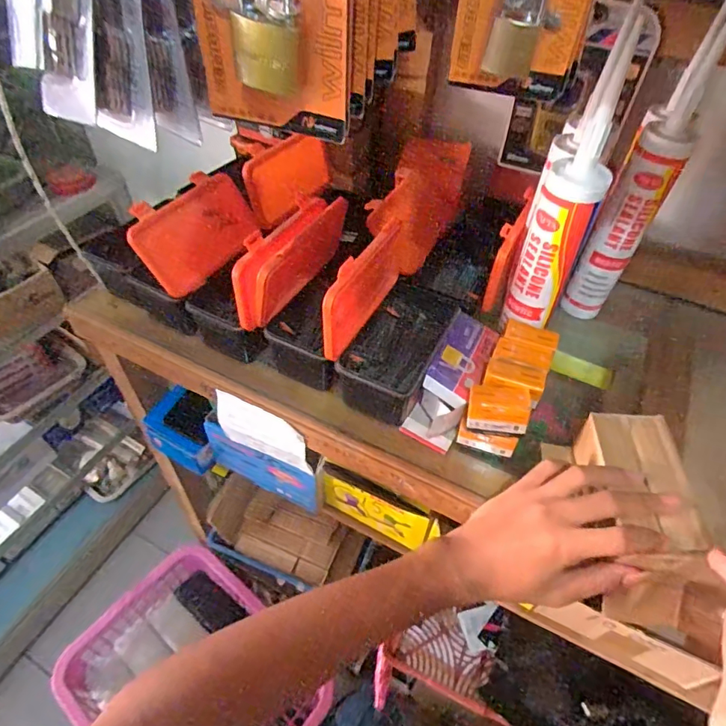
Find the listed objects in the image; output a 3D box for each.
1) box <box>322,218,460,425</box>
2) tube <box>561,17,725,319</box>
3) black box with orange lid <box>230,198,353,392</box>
[{"bbox_3d":[0.032,-0.035,0.461,0.082,0.136,0.140,24,51,18],"label":"box"},{"bbox_3d":[0.277,-0.156,0.501,0.048,0.253,0.050,27,52,20],"label":"tube"},{"bbox_3d":[-0.043,-0.069,0.484,0.087,0.141,0.152,25,51,19],"label":"black box with orange lid"}]

